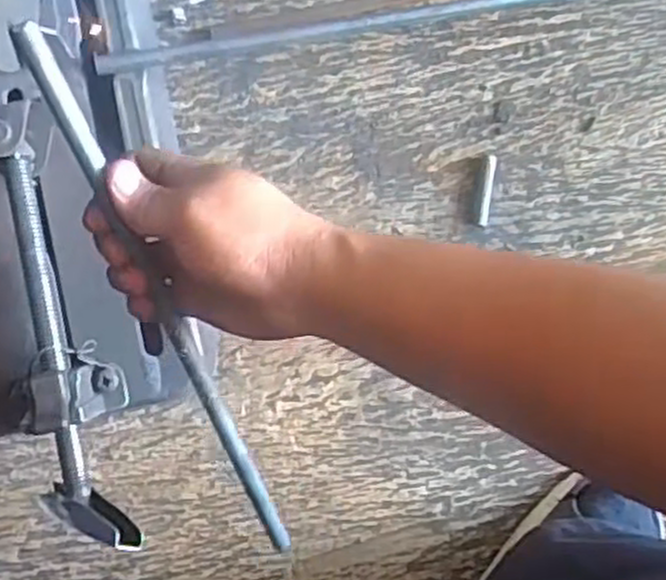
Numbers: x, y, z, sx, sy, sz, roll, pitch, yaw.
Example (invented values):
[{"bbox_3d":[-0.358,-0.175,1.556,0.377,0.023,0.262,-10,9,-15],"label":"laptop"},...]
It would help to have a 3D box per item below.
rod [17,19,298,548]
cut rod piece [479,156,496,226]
[{"bbox_3d":[-0.082,0.027,0.426,0.014,0.010,0.343,-23,121,-6],"label":"rod"},{"bbox_3d":[0.125,-0.080,0.642,0.009,0.007,0.058,8,88,-6],"label":"cut rod piece"}]

